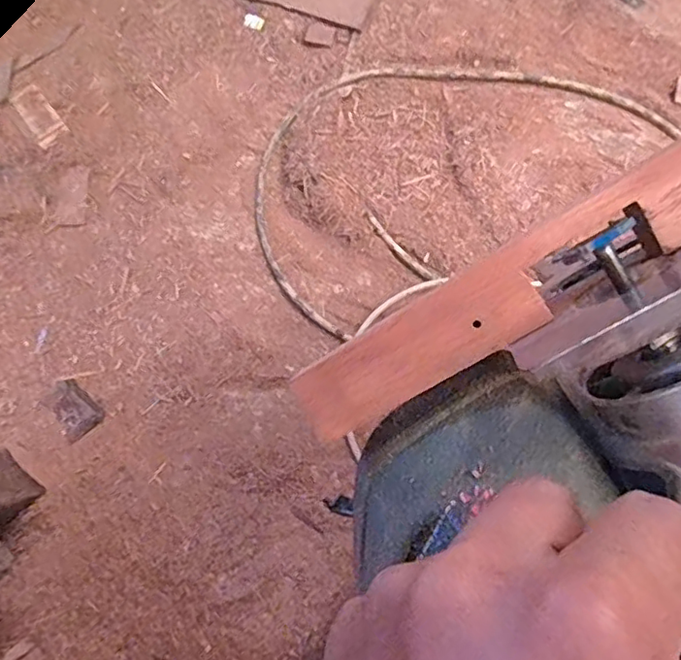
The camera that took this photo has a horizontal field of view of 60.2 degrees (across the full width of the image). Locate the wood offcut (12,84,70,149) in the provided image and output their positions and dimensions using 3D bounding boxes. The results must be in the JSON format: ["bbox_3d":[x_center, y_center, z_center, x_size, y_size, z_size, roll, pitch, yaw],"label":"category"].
[{"bbox_3d":[-0.352,-0.251,0.686,0.035,0.005,0.084,-37,77,-7],"label":"wood offcut"}]

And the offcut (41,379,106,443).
[{"bbox_3d":[-0.258,0.076,0.571,0.036,0.022,0.057,-40,77,-7],"label":"offcut"}]

